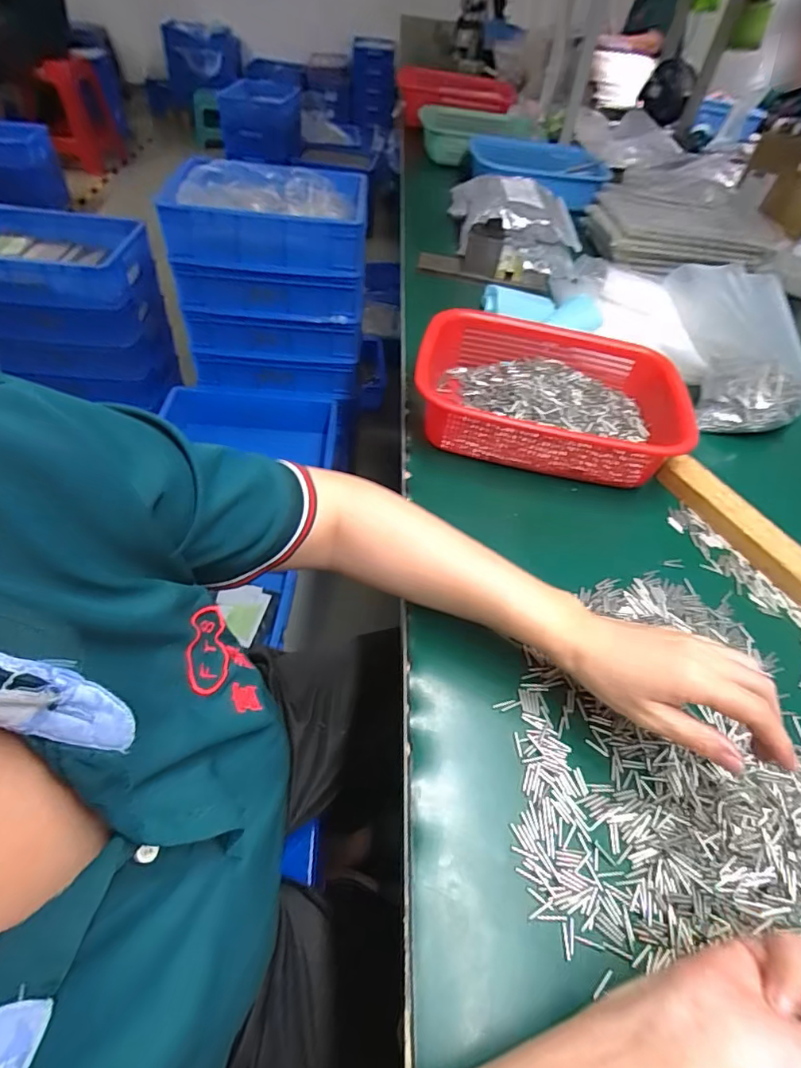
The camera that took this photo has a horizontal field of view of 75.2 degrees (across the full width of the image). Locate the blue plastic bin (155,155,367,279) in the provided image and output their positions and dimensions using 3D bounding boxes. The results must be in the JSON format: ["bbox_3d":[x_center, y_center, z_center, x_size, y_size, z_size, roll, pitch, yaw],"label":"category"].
[{"bbox_3d":[-0.279,-0.697,1.133,0.405,0.116,0.299,-1,50,-6],"label":"blue plastic bin"}]

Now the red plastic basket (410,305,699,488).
[{"bbox_3d":[0.169,-0.157,0.588,0.285,0.073,0.206,10,50,4],"label":"red plastic basket"}]

